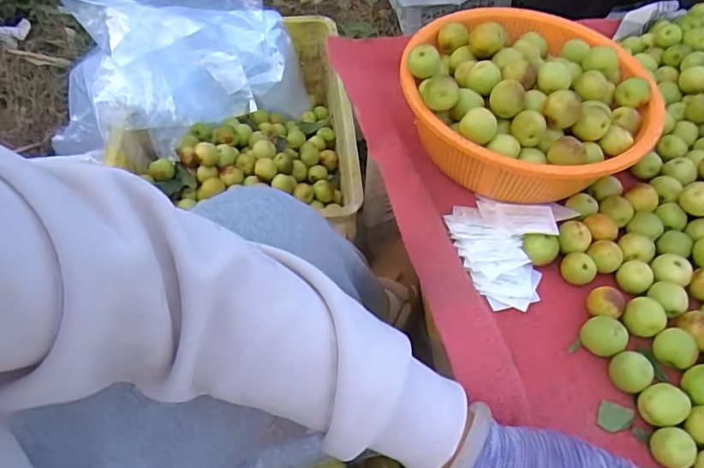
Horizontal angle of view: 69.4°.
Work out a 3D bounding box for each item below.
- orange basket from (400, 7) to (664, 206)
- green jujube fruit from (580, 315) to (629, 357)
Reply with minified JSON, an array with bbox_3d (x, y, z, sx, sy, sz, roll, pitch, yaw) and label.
[{"bbox_3d":[0.191,-0.150,0.550,0.246,0.099,0.263,1,54,-1],"label":"orange basket"},{"bbox_3d":[0.219,0.091,0.445,0.028,0.029,0.035,-31,60,-22],"label":"green jujube fruit"}]

